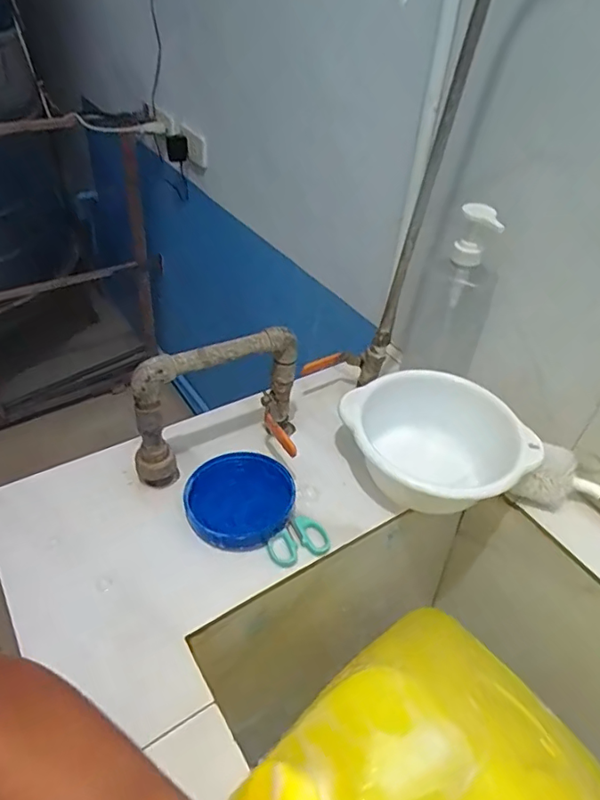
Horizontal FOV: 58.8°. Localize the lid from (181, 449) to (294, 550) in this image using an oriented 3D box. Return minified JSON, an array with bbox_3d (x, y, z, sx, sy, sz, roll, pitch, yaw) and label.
[{"bbox_3d":[-0.067,0.110,0.605,0.116,0.022,0.118,-3,44,3],"label":"lid"}]

